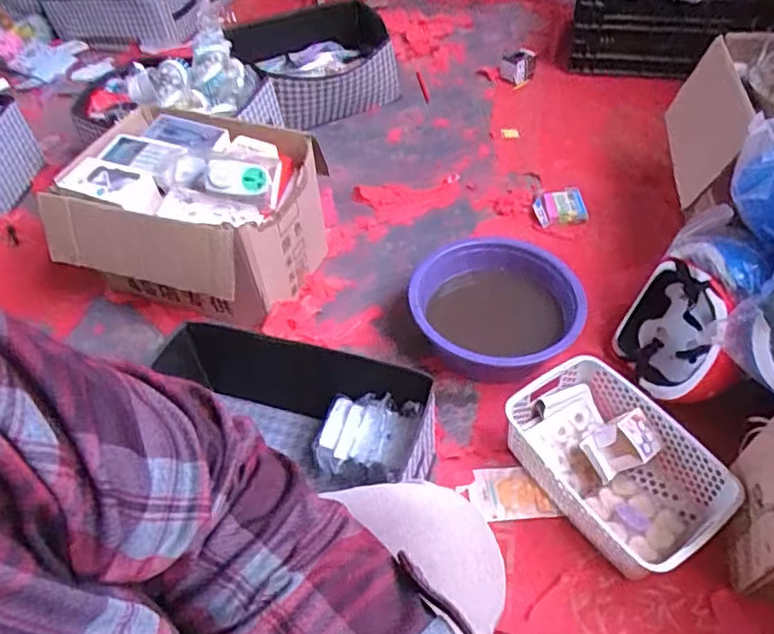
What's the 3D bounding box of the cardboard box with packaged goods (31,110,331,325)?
[{"bbox_3d":[-0.357,-0.181,1.148,0.397,0.287,0.348,11,50,14],"label":"cardboard box with packaged goods"}]

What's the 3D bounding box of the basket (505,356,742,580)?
[{"bbox_3d":[0.328,0.213,0.877,0.208,0.091,0.300,-30,53,-20],"label":"basket"}]

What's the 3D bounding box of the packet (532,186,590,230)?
[{"bbox_3d":[0.383,-0.245,1.335,0.110,0.021,0.102,-4,59,4],"label":"packet"}]

